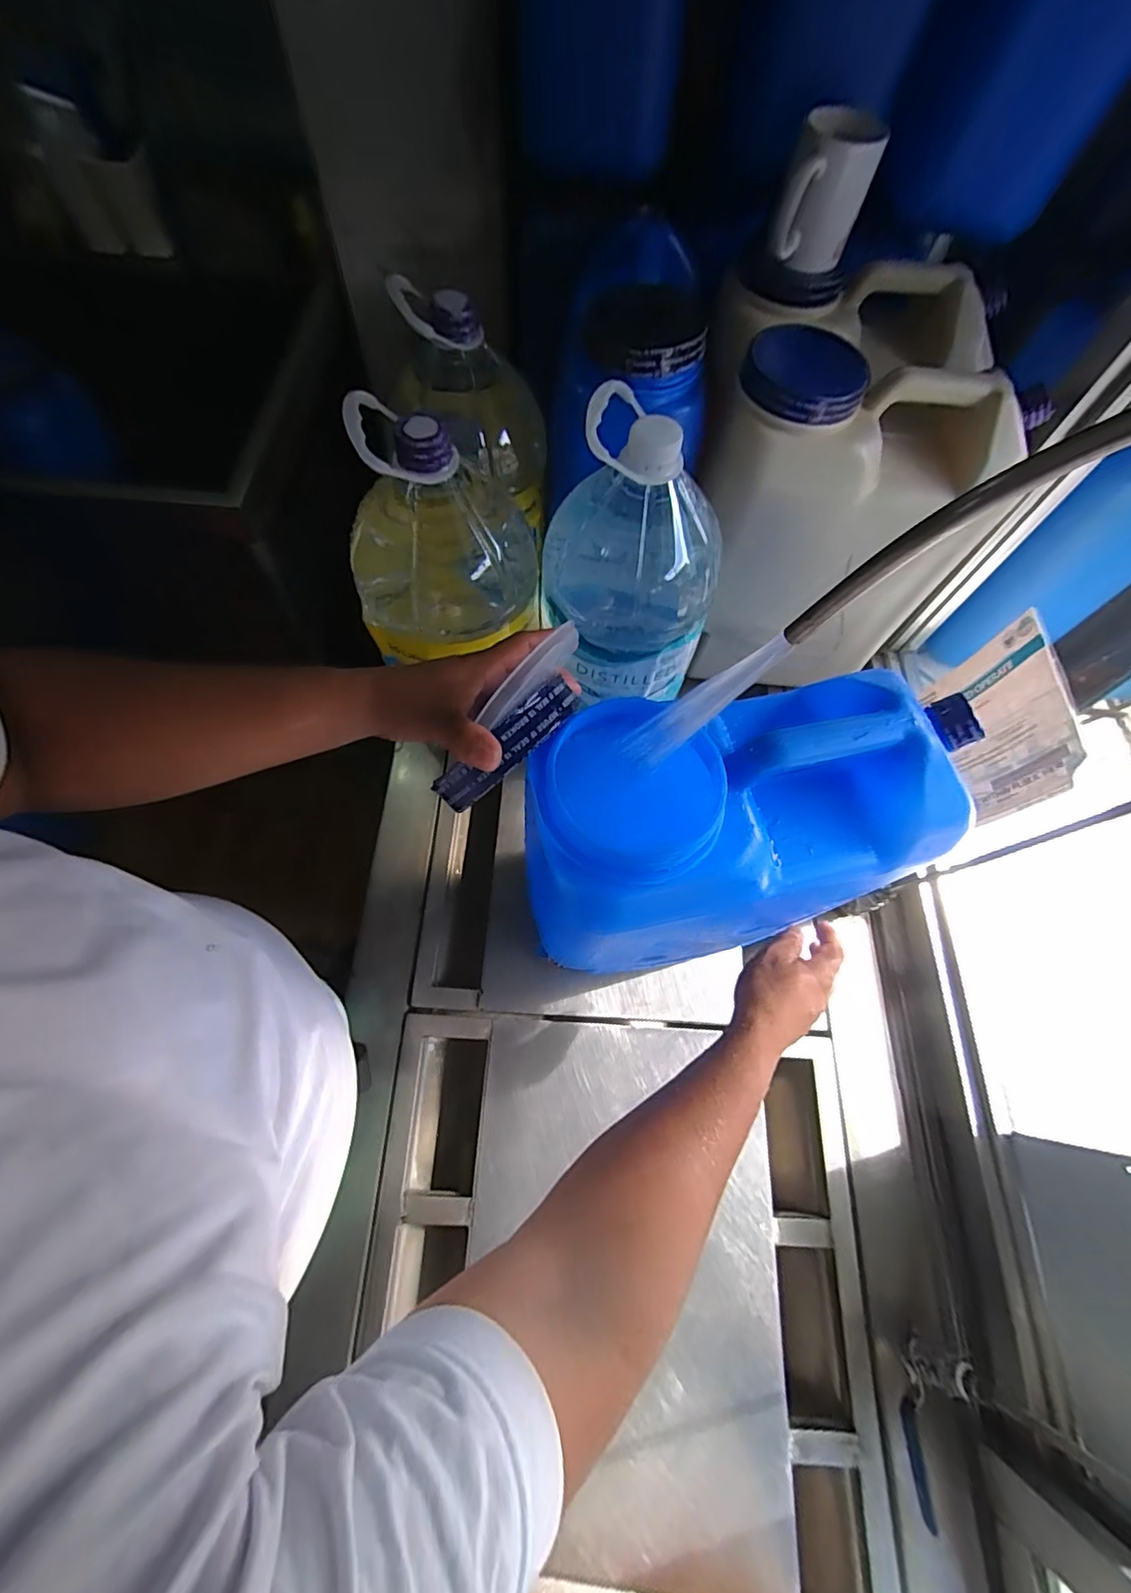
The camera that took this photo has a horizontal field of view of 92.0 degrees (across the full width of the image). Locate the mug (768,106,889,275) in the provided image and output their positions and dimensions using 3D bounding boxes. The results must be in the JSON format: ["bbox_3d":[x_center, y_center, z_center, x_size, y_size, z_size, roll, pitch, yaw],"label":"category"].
[{"bbox_3d":[0.271,-0.632,0.577,0.087,0.101,0.086,17,67,5],"label":"mug"}]

